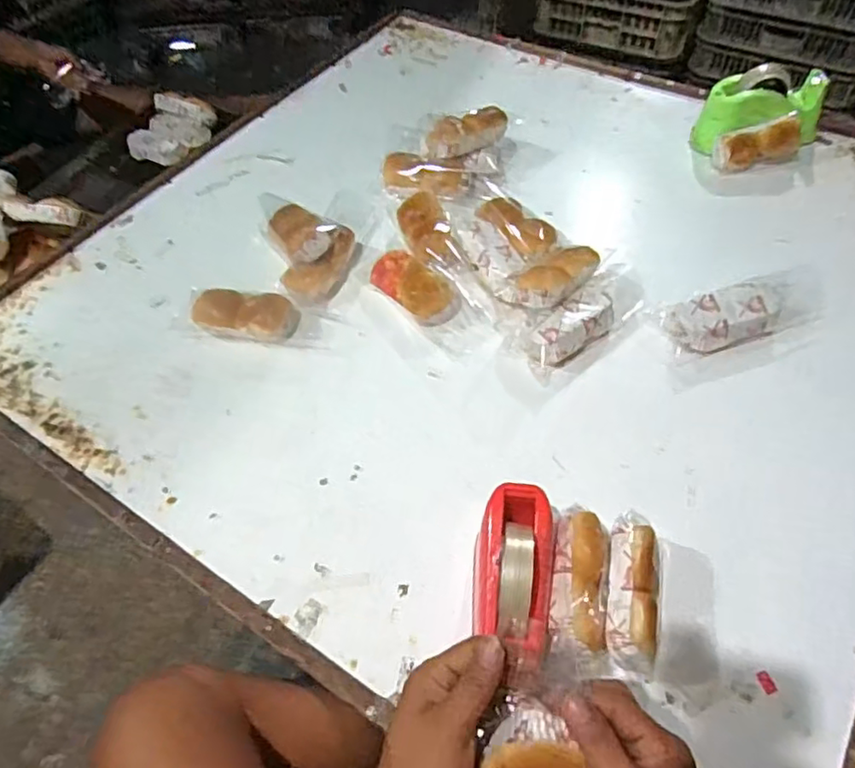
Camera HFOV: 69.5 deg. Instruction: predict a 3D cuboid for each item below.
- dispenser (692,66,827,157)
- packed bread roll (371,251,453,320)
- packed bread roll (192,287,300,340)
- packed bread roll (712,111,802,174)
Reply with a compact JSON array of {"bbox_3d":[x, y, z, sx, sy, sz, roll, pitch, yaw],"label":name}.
[{"bbox_3d":[0.581,-0.474,1.071,0.217,0.112,0.099,-7,54,-5],"label":"dispenser"},{"bbox_3d":[-0.020,-0.139,0.883,0.132,0.045,0.074,30,59,20],"label":"packed bread roll"},{"bbox_3d":[-0.250,-0.096,0.851,0.142,0.040,0.065,5,53,-14],"label":"packed bread roll"},{"bbox_3d":[0.570,-0.413,1.061,0.153,0.076,0.039,-16,21,-3],"label":"packed bread roll"}]

